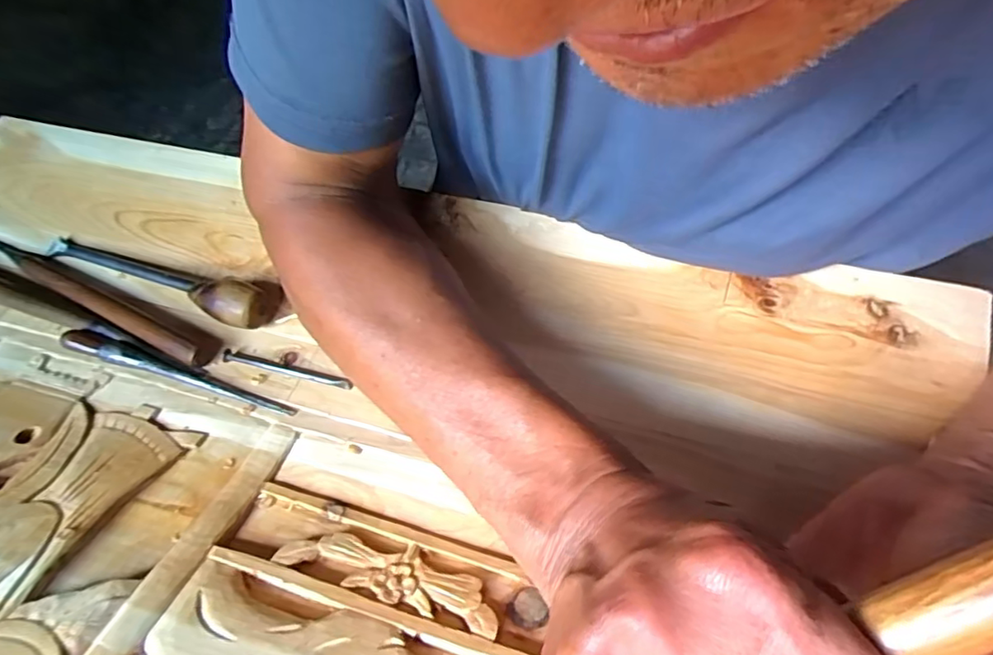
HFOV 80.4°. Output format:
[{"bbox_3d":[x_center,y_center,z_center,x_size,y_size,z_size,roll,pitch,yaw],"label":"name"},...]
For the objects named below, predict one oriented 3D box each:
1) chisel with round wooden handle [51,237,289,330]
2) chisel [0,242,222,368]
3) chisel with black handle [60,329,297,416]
[{"bbox_3d":[-0.223,-0.042,0.390,0.183,0.026,0.042,19,57,18],"label":"chisel with round wooden handle"},{"bbox_3d":[-0.272,-0.021,0.387,0.222,0.017,0.023,20,57,19],"label":"chisel"},{"bbox_3d":[-0.191,0.025,0.347,0.153,0.016,0.014,14,55,15],"label":"chisel with black handle"}]

